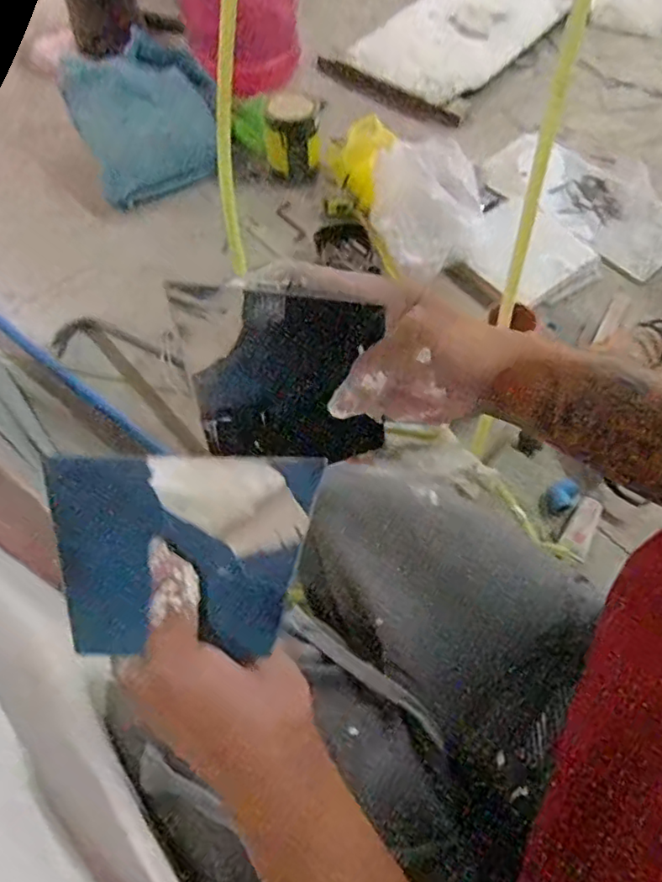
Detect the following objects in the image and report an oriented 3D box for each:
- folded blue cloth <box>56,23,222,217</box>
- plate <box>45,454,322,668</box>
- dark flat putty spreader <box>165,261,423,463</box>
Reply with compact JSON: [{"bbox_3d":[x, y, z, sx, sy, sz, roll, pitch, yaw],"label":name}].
[{"bbox_3d":[-0.347,-0.617,1.133,0.263,0.069,0.296,-23,95,-2],"label":"folded blue cloth"},{"bbox_3d":[-0.069,0.053,0.289,0.122,0.012,0.092,2,85,-12],"label":"plate"},{"bbox_3d":[-0.022,-0.033,0.300,0.095,0.108,0.008,-7,44,-4],"label":"dark flat putty spreader"}]

